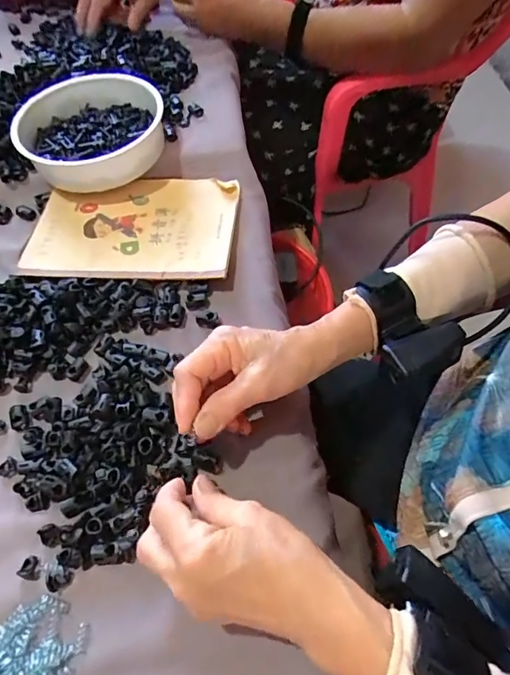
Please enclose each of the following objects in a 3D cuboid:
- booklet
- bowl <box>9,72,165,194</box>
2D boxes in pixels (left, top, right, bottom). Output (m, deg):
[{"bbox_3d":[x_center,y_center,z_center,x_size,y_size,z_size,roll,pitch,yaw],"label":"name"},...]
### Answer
[{"bbox_3d":[-0.125,-0.119,0.466,0.207,0.008,0.141,2,58,4],"label":"booklet"},{"bbox_3d":[-0.185,-0.229,0.505,0.154,0.055,0.154,-1,58,2],"label":"bowl"}]

